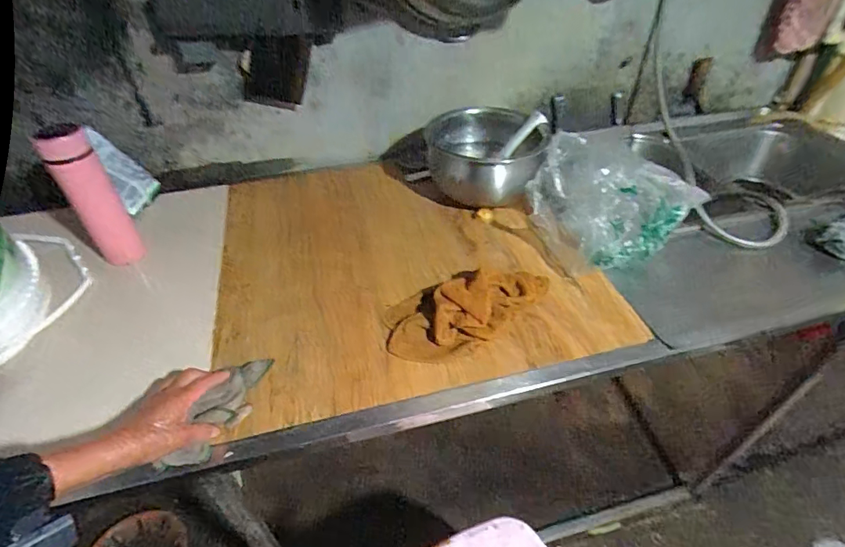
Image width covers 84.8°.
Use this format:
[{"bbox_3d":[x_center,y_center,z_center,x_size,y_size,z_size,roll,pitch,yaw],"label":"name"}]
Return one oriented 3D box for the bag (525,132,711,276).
[{"bbox_3d":[0.297,-0.123,0.761,0.225,0.140,0.225,-30,48,-29],"label":"bag"}]

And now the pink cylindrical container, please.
[{"bbox_3d":[-0.507,-0.108,0.716,0.066,0.223,0.070,-29,47,-28],"label":"pink cylindrical container"}]

